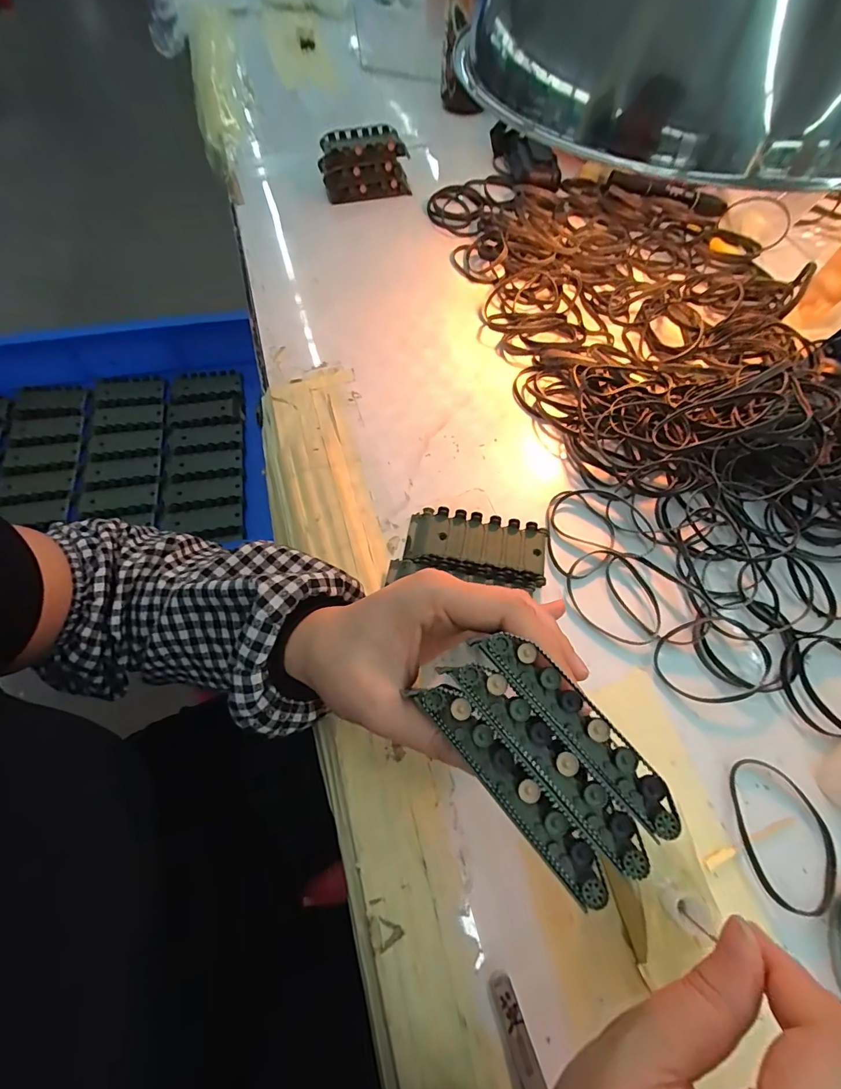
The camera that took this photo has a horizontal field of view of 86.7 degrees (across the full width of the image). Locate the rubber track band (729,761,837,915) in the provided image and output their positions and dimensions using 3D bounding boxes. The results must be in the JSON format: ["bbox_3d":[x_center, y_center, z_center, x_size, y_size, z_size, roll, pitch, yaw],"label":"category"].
[{"bbox_3d":[0.196,0.155,0.238,0.048,0.004,0.070,4,67,1],"label":"rubber track band"}]

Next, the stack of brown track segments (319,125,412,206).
[{"bbox_3d":[-0.064,-0.437,0.517,0.099,0.058,0.045,-14,63,-7],"label":"stack of brown track segments"}]

